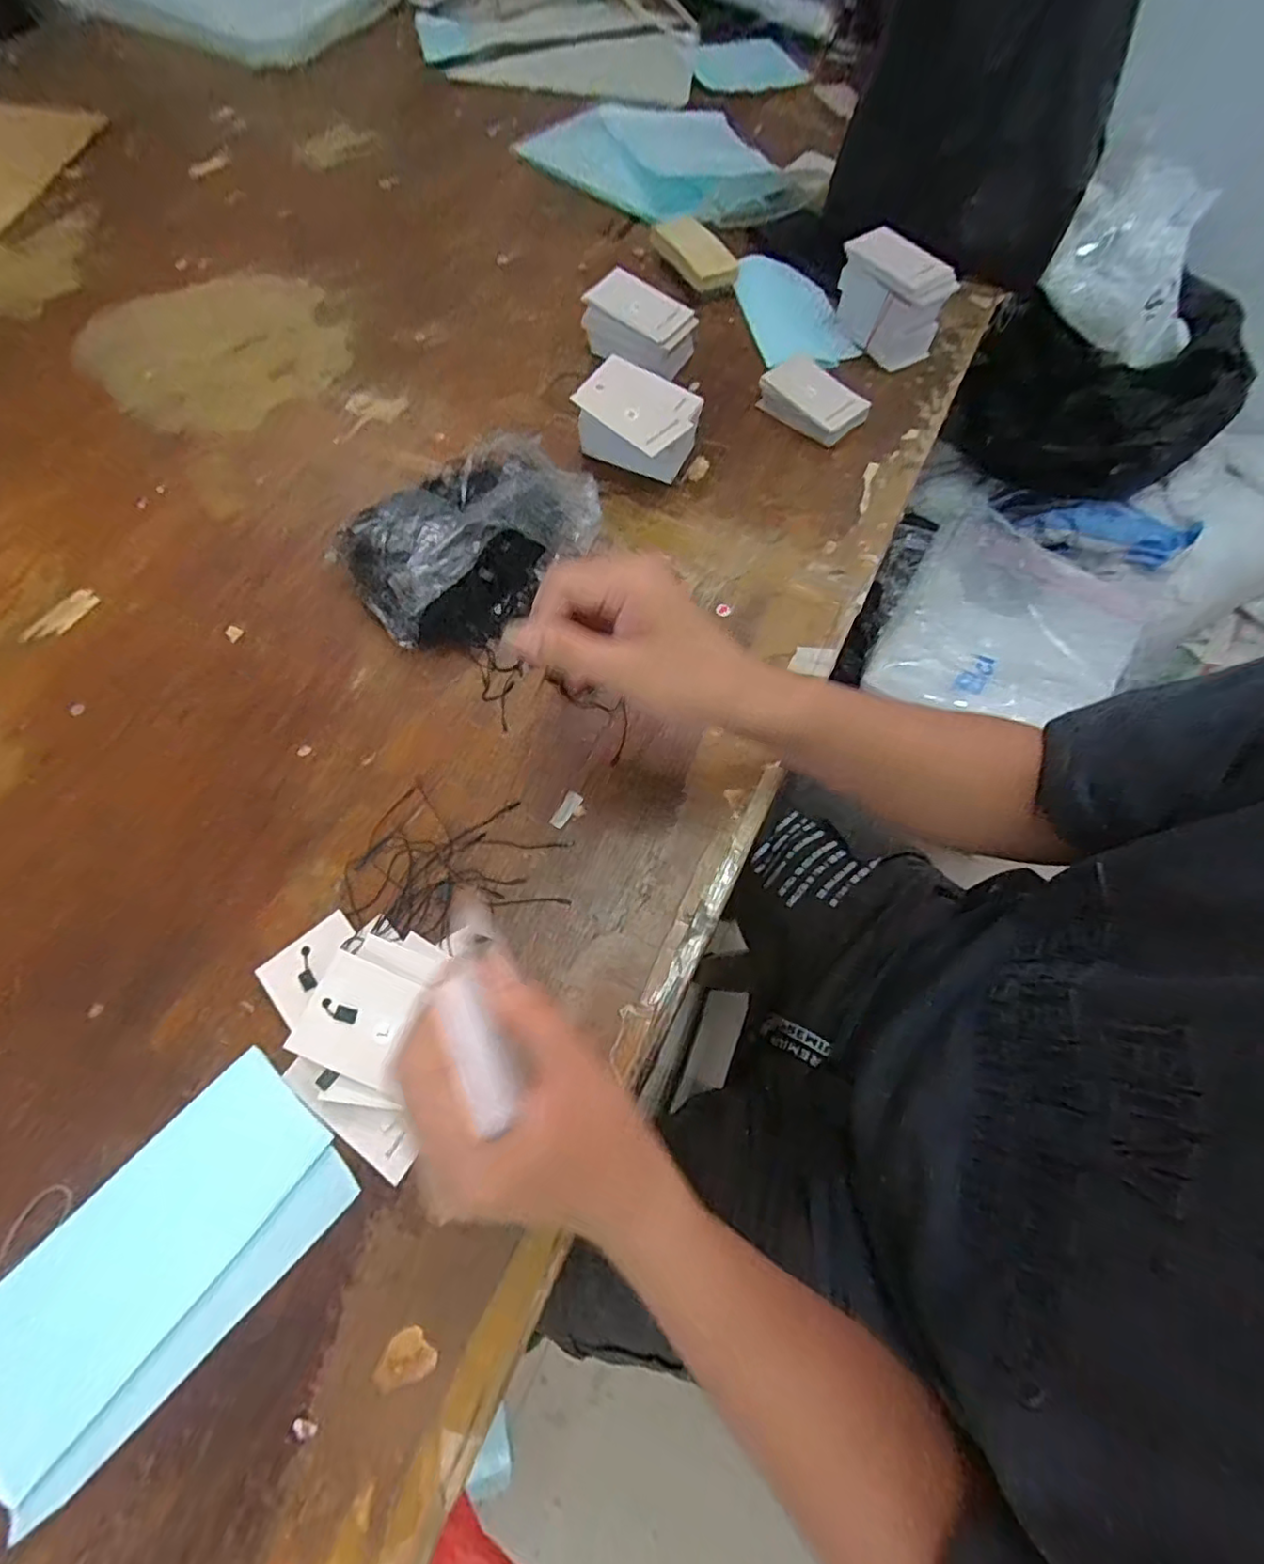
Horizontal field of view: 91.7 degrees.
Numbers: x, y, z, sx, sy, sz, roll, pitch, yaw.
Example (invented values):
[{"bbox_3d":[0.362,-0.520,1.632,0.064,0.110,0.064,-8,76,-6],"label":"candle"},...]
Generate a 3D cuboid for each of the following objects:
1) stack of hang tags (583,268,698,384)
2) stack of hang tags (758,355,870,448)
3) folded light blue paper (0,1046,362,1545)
[{"bbox_3d":[0.011,-0.402,0.540,0.092,0.051,0.064,35,69,12],"label":"stack of hang tags"},{"bbox_3d":[0.158,-0.330,0.528,0.086,0.027,0.058,36,69,13],"label":"stack of hang tags"},{"bbox_3d":[-0.215,0.218,0.280,0.092,0.009,0.159,40,70,14],"label":"folded light blue paper"}]

